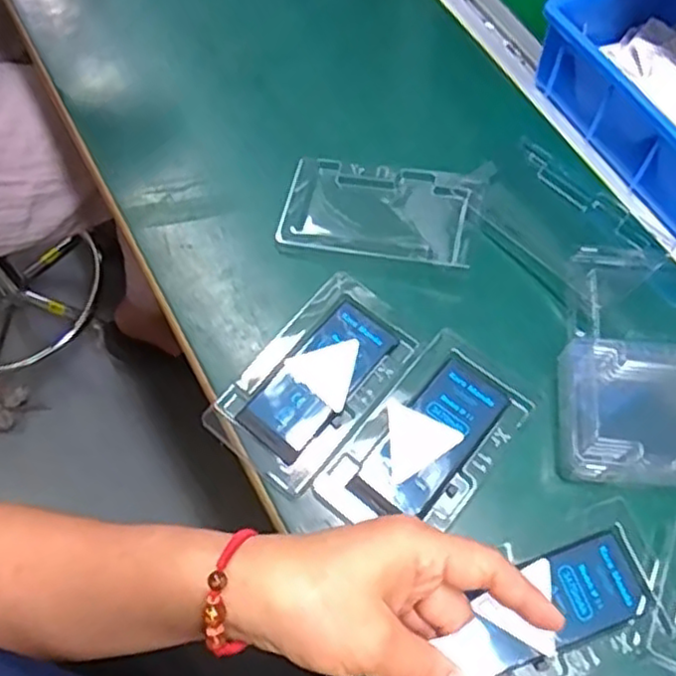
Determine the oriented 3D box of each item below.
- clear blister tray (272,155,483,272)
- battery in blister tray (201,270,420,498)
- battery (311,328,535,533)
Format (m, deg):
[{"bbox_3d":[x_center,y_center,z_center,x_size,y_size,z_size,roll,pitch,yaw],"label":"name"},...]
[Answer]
[{"bbox_3d":[0.026,-0.083,0.463,0.120,0.007,0.072,10,67,7],"label":"clear blister tray"},{"bbox_3d":[-0.012,0.024,0.417,0.073,0.004,0.124,37,73,17],"label":"battery in blister tray"},{"bbox_3d":[0.051,0.059,0.401,0.071,0.008,0.122,37,73,18],"label":"battery"}]

